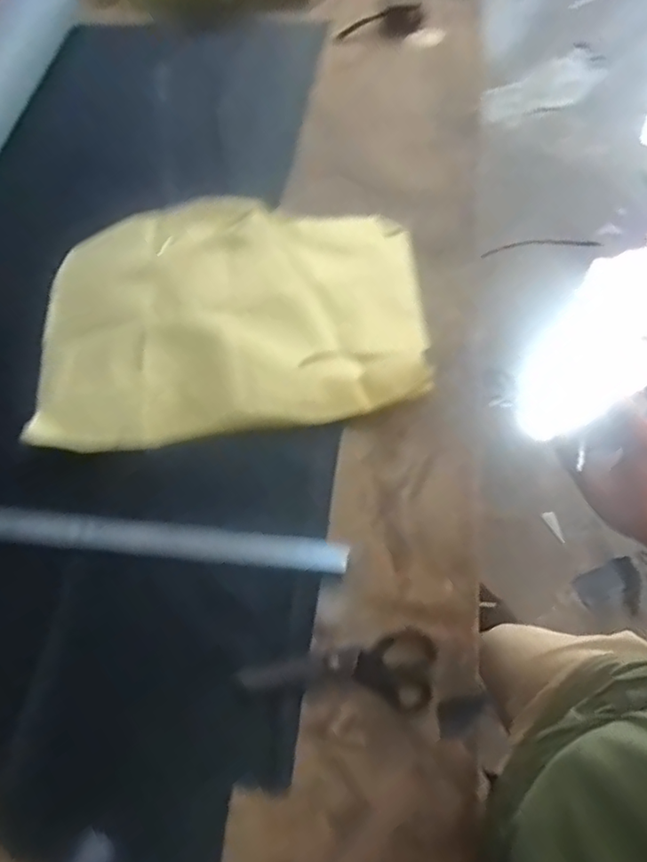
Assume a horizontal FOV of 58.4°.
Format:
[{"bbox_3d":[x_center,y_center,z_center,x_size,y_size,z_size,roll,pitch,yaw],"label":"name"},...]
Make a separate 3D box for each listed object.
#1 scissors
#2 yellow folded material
[{"bbox_3d":[0.018,0.242,0.575,0.187,0.011,0.069,-5,64,3],"label":"scissors"},{"bbox_3d":[-0.128,-0.171,0.783,0.499,0.021,0.382,-7,64,0],"label":"yellow folded material"}]

